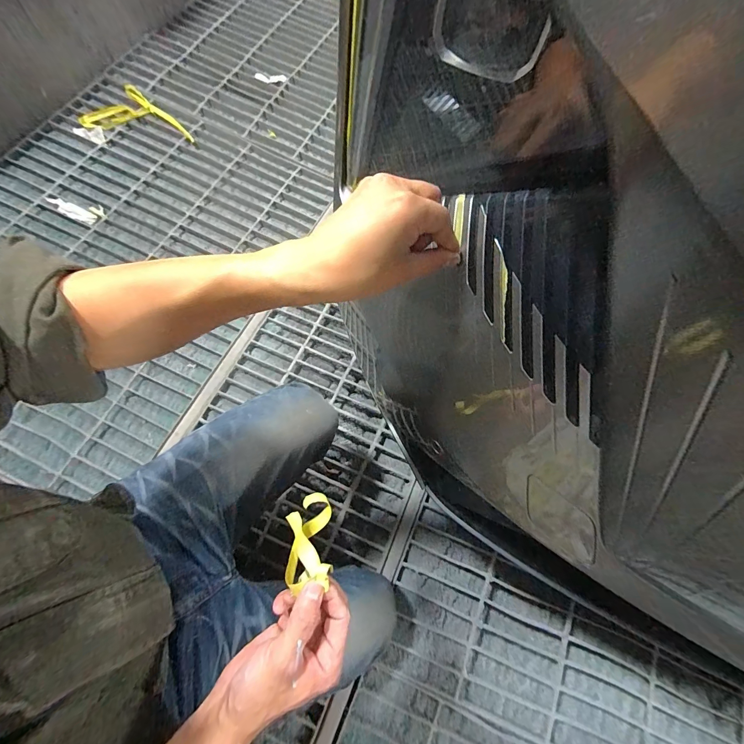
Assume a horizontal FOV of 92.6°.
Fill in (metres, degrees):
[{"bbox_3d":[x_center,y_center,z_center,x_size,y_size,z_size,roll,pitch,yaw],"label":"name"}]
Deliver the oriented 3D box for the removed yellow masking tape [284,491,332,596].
[{"bbox_3d":[-0.061,0.165,0.353,0.046,0.111,0.024,-2,107,-3],"label":"removed yellow masking tape"}]

